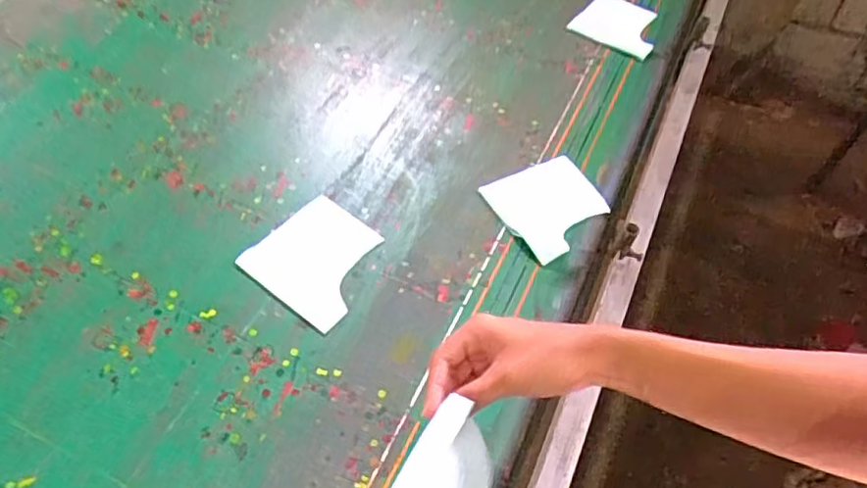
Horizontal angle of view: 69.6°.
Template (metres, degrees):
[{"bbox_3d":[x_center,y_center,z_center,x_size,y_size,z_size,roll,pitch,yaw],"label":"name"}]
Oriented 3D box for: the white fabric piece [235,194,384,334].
[{"bbox_3d":[-0.143,0.016,0.796,0.157,0.007,0.153,32,57,22],"label":"white fabric piece"}]

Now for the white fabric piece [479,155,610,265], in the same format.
[{"bbox_3d":[0.167,-0.059,0.873,0.153,0.007,0.144,-28,57,-22],"label":"white fabric piece"}]

